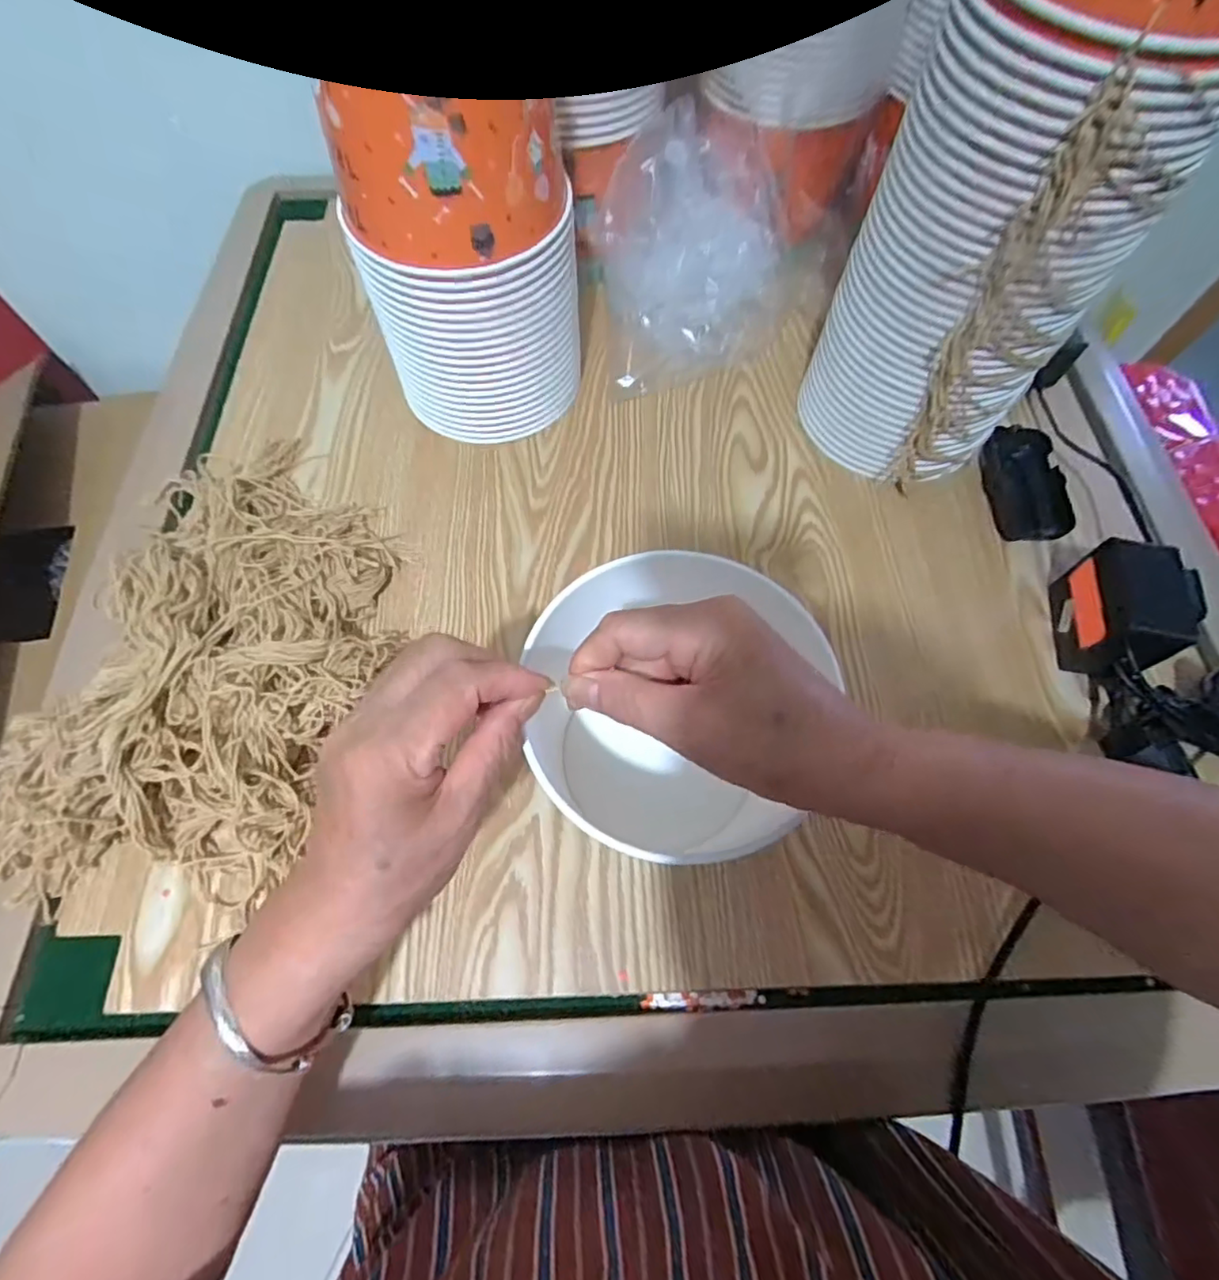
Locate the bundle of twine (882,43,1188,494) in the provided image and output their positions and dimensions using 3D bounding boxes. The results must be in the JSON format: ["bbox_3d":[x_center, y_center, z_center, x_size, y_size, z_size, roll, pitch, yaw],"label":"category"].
[{"bbox_3d":[0.264,-0.206,0.409,0.069,0.282,0.036,-27,69,-13],"label":"bundle of twine"}]

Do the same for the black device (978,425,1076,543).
[{"bbox_3d":[0.355,-0.133,0.516,0.049,0.030,0.107,2,65,0],"label":"black device"}]

